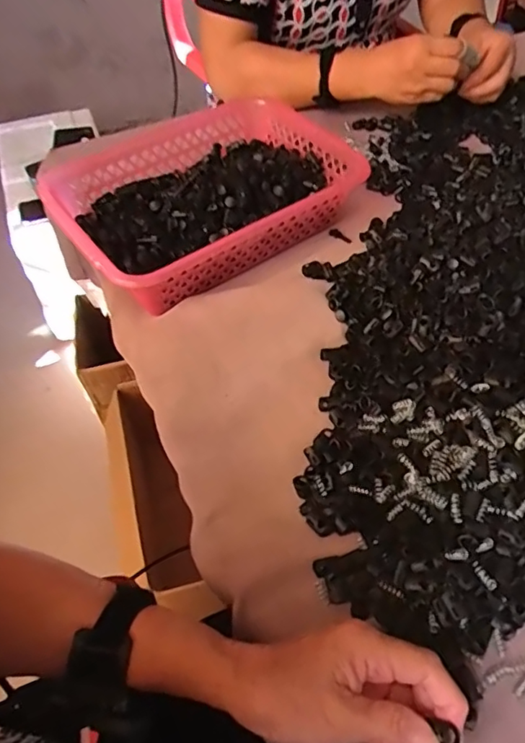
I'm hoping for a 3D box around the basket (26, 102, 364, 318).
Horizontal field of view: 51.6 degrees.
[{"bbox_3d":[-0.055,-0.189,0.581,0.312,0.063,0.209,-30,59,-22],"label":"basket"}]

